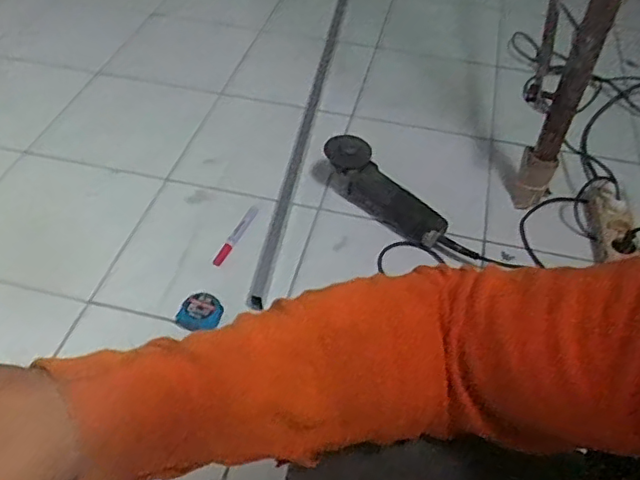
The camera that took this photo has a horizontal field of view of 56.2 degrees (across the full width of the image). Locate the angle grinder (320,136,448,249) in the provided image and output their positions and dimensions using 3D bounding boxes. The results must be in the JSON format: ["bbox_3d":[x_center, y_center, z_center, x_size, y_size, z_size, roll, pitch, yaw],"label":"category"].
[{"bbox_3d":[0.113,-0.091,1.090,0.268,0.078,0.072,44,58,12],"label":"angle grinder"}]

